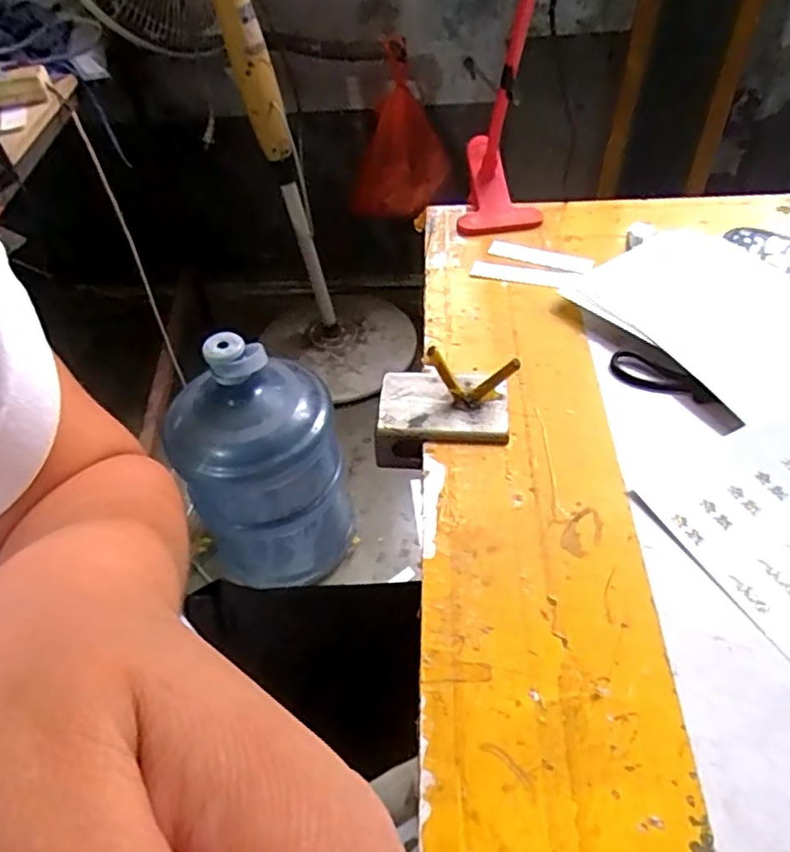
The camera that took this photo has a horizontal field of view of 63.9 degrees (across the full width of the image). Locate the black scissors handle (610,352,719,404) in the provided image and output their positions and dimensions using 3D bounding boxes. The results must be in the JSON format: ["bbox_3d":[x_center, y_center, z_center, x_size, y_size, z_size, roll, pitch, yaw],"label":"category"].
[{"bbox_3d":[0.170,-0.029,0.407,0.068,0.004,0.023,32,77,31],"label":"black scissors handle"}]

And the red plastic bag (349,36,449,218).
[{"bbox_3d":[-0.001,-0.645,1.434,0.210,0.342,0.136,27,53,28],"label":"red plastic bag"}]

